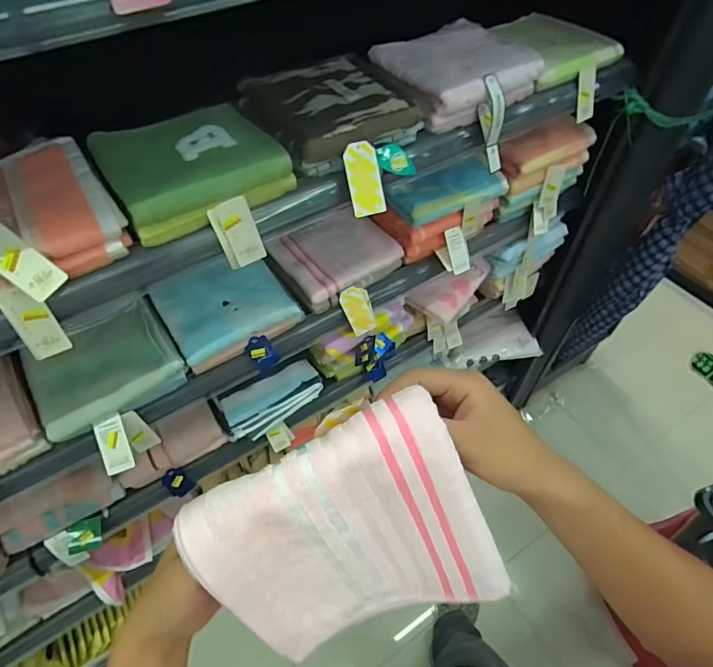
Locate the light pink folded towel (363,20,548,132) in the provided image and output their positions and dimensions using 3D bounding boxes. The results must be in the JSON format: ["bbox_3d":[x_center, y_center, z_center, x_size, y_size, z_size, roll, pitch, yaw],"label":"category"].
[{"bbox_3d":[0.142,-0.377,0.653,0.199,0.056,0.163,-30,57,-20],"label":"light pink folded towel"}]

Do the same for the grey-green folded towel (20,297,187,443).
[{"bbox_3d":[-0.361,0.050,0.652,0.186,0.045,0.147,-30,57,-19],"label":"grey-green folded towel"}]

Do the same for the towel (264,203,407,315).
[{"bbox_3d":[-0.043,-0.136,0.785,0.198,0.051,0.163,-29,57,-19],"label":"towel"}]

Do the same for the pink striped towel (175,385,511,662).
[{"bbox_3d":[-0.001,0.141,0.300,0.168,0.157,0.029,-25,23,0],"label":"pink striped towel"}]

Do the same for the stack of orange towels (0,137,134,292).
[{"bbox_3d":[-0.353,-0.116,0.465,0.185,0.057,0.161,-29,57,-19],"label":"stack of orange towels"}]

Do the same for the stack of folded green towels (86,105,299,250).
[{"bbox_3d":[-0.190,-0.193,0.525,0.180,0.057,0.161,-31,57,-20],"label":"stack of folded green towels"}]

